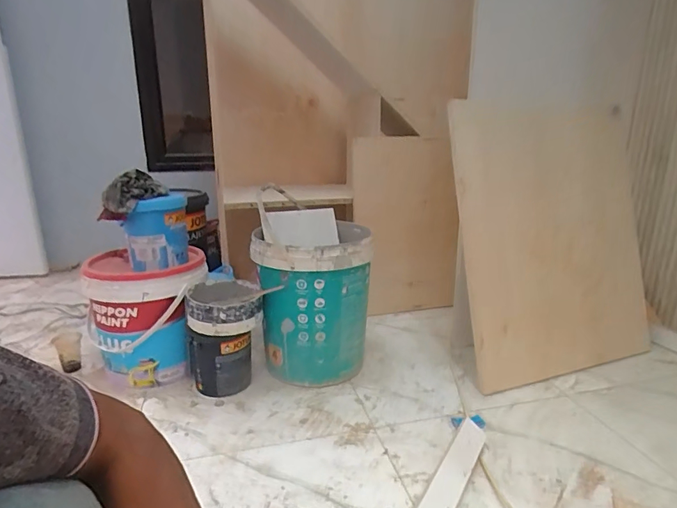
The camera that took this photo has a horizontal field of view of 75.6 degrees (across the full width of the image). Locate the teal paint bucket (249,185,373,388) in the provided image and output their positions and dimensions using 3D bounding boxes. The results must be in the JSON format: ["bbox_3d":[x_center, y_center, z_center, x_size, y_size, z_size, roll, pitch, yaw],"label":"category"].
[{"bbox_3d":[-0.065,0.117,1.142,0.279,0.391,0.296,0,16,-1],"label":"teal paint bucket"}]

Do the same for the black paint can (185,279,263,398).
[{"bbox_3d":[-0.277,0.211,1.072,0.174,0.247,0.166,-5,17,-15],"label":"black paint can"}]

